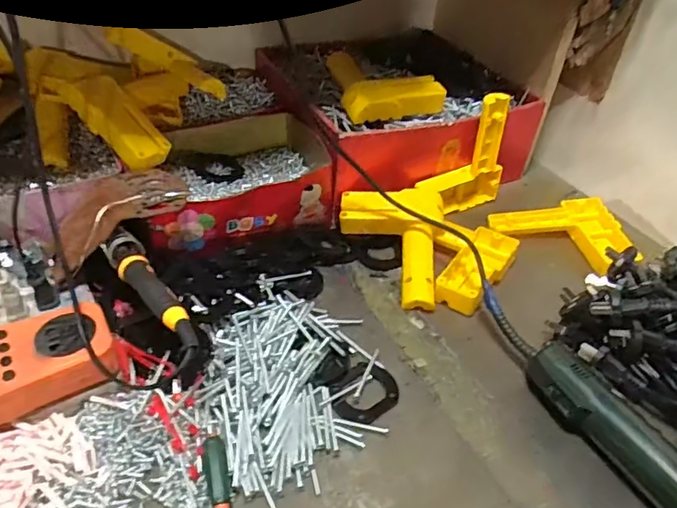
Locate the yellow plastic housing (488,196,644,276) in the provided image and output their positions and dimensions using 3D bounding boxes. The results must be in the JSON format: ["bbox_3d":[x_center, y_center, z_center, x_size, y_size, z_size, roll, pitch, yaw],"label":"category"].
[{"bbox_3d":[0.274,-0.030,0.627,0.153,0.032,0.119,35,49,29],"label":"yellow plastic housing"}]

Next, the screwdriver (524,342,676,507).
[{"bbox_3d":[0.239,0.164,0.398,0.046,0.039,0.242,-18,46,-25],"label":"screwdriver"}]

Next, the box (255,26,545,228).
[{"bbox_3d":[0.075,-0.200,0.723,0.297,0.133,0.298,-14,45,-22],"label":"box"}]

